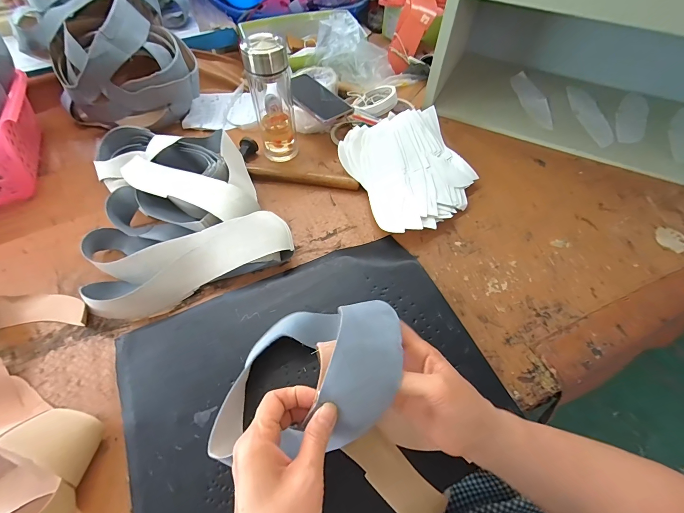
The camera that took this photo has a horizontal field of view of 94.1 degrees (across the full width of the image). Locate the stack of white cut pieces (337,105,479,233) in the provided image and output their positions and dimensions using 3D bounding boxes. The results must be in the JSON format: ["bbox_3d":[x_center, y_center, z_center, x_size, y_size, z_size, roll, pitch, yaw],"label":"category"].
[{"bbox_3d":[0.126,-0.161,0.590,0.219,0.041,0.254,-21,62,-15],"label":"stack of white cut pieces"}]

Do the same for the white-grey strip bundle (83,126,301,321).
[{"bbox_3d":[-0.264,-0.095,0.518,0.276,0.077,0.335,-18,61,-13],"label":"white-grey strip bundle"}]

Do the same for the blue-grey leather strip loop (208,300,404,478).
[{"bbox_3d":[-0.042,0.113,0.326,0.192,0.126,0.144,-3,59,-4],"label":"blue-grey leather strip loop"}]

